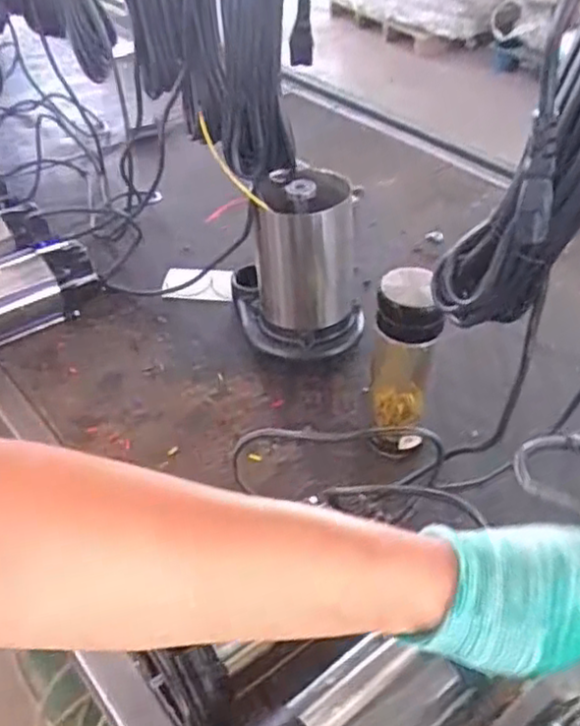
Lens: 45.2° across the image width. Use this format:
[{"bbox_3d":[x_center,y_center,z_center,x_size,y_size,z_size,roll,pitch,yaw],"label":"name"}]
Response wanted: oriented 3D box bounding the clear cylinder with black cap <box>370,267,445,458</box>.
[{"bbox_3d":[0.116,0.006,0.732,0.064,0.202,0.077,4,41,4],"label":"clear cylinder with black cap"}]

